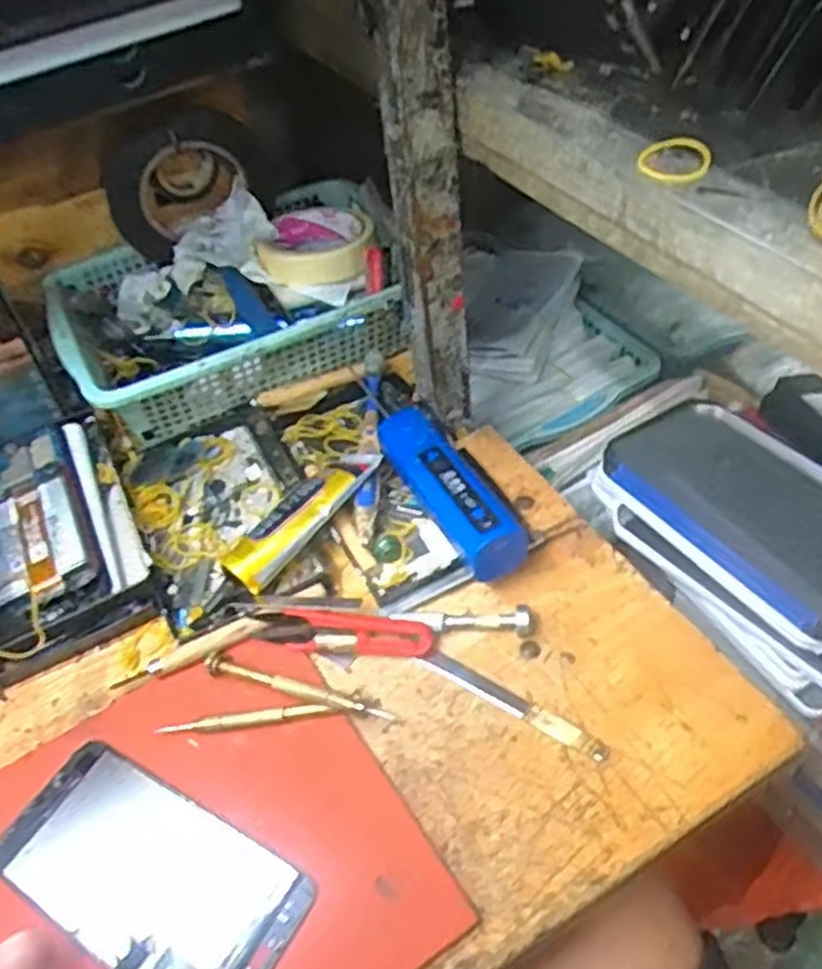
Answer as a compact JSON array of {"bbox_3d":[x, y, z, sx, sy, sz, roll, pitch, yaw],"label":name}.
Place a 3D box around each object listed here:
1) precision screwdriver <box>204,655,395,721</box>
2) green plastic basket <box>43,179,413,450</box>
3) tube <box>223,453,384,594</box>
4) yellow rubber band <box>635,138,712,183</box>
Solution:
[{"bbox_3d":[-0.062,0.109,0.432,0.109,0.011,0.012,9,50,16],"label":"precision screwdriver"},{"bbox_3d":[-0.137,-0.142,0.622,0.261,0.080,0.186,-23,49,-14],"label":"green plastic basket"},{"bbox_3d":[-0.067,0.020,0.498,0.033,0.027,0.113,32,59,31],"label":"tube"},{"bbox_3d":[0.109,-0.132,0.326,0.031,0.004,0.030,-3,52,4],"label":"yellow rubber band"}]

